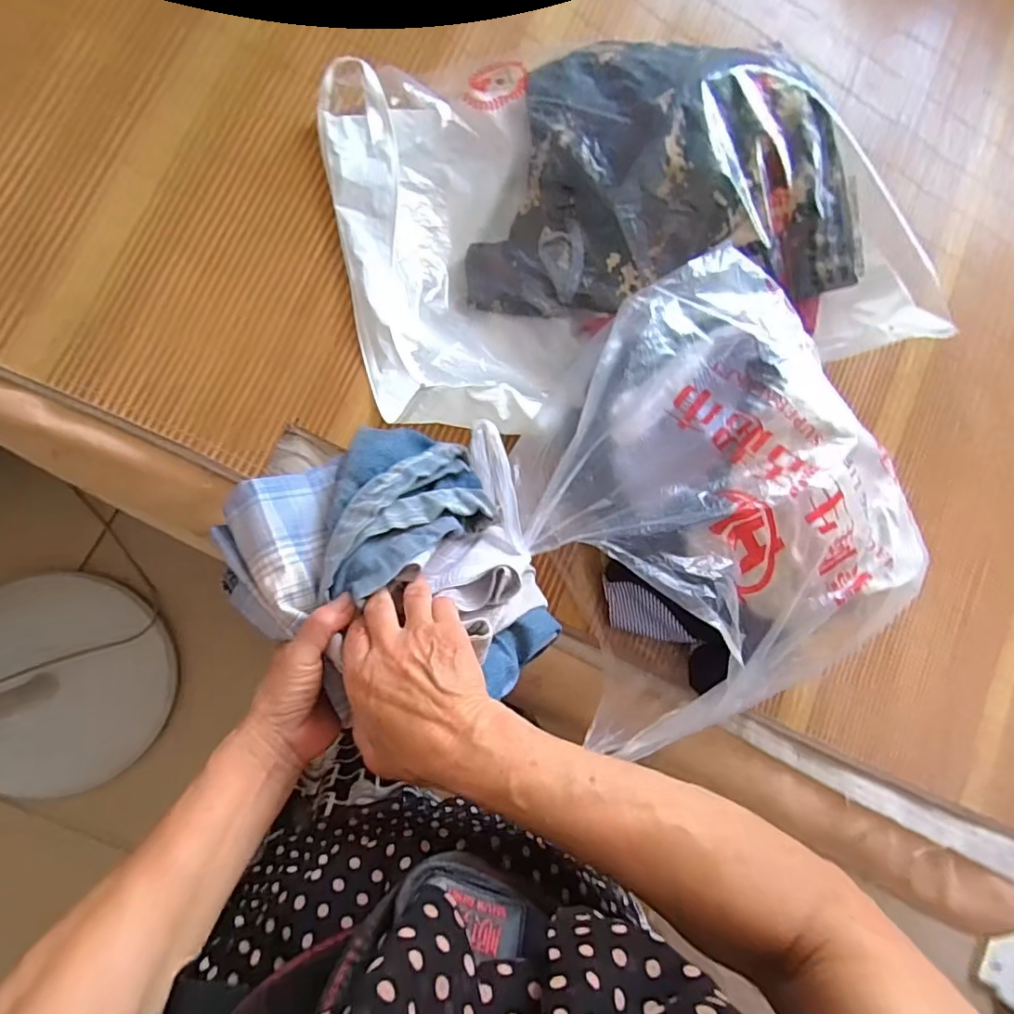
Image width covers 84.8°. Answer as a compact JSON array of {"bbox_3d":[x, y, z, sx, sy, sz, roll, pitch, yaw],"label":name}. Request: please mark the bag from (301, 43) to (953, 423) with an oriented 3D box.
[{"bbox_3d":[0.126,-0.312,0.589,0.602,0.111,0.387,-13,92,-1],"label":"bag"}]

